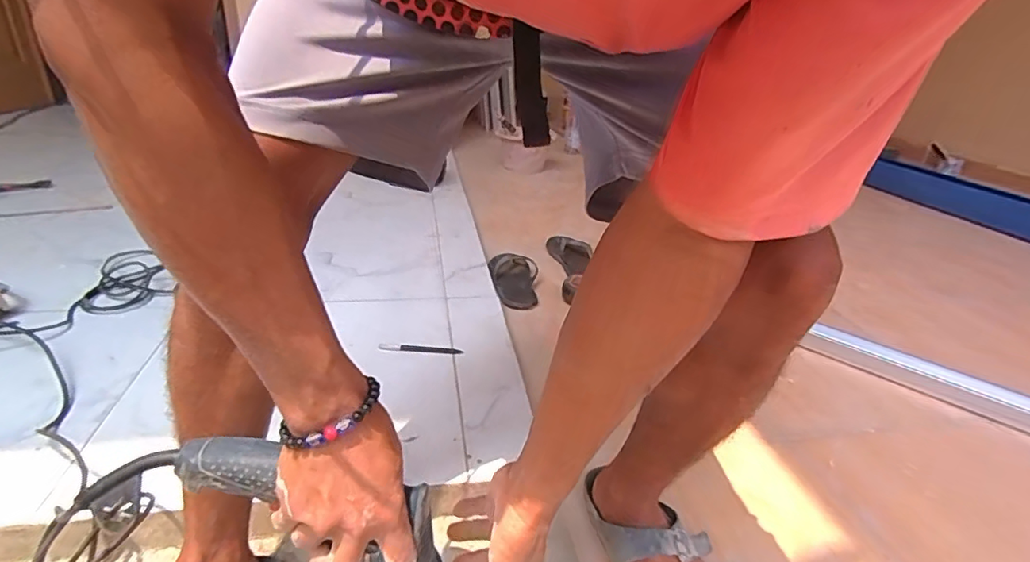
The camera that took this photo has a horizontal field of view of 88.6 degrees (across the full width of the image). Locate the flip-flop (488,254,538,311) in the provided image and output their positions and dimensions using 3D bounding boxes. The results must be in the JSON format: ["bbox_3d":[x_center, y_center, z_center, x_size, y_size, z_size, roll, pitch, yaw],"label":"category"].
[{"bbox_3d":[-0.007,0.004,1.239,0.118,0.044,0.237,6,27,0],"label":"flip-flop"}]

